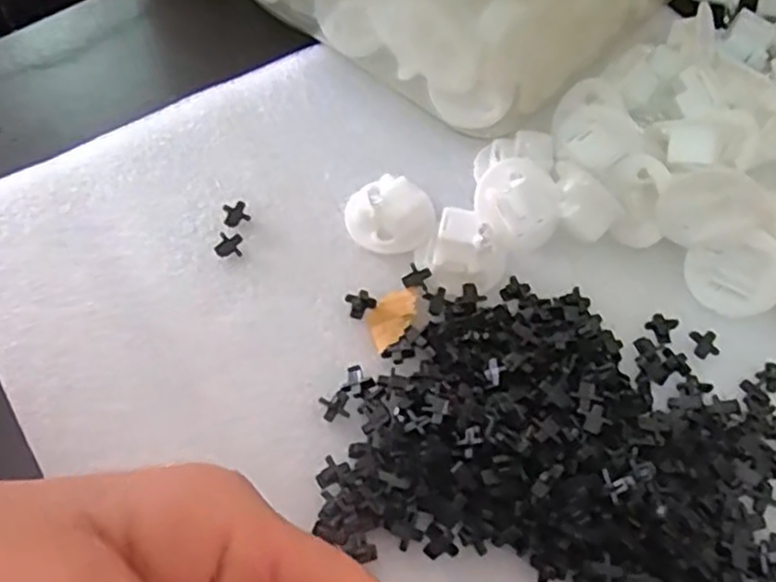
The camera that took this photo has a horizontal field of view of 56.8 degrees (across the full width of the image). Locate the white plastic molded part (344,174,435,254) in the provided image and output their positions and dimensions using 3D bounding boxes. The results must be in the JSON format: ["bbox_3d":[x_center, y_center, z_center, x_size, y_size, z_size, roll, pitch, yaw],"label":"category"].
[{"bbox_3d":[0.000,-0.028,0.259,0.031,0.018,0.023,-2,62,-2],"label":"white plastic molded part"}]

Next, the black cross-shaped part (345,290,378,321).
[{"bbox_3d":[-0.009,0.004,0.249,0.010,0.004,0.009,-16,63,-9],"label":"black cross-shaped part"}]

